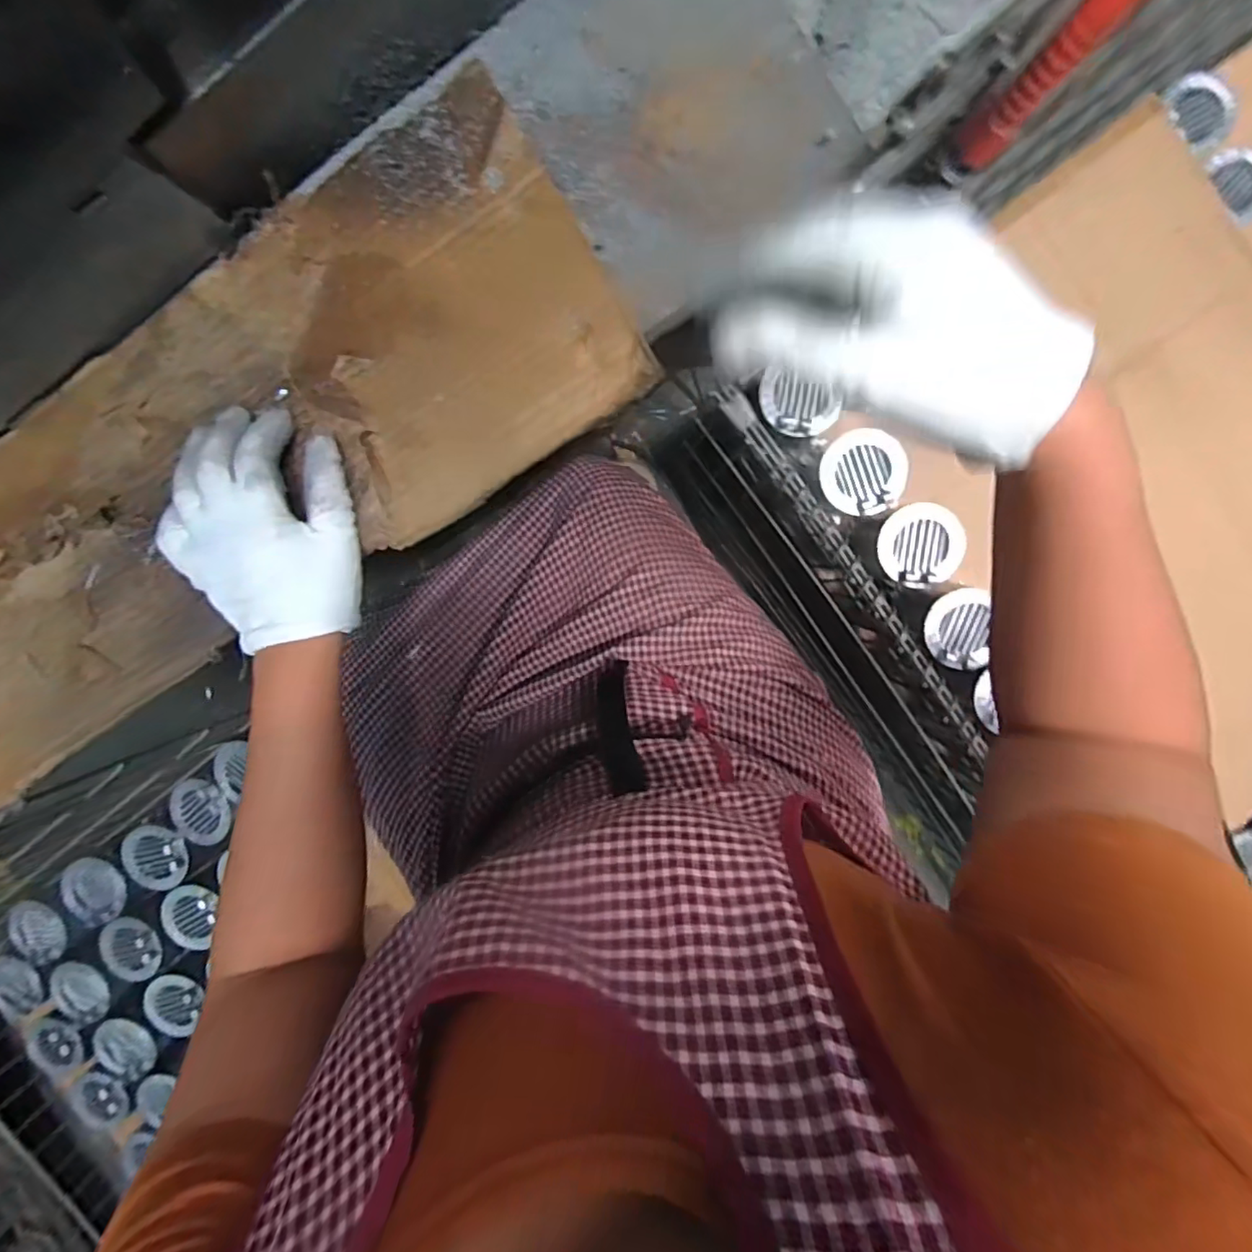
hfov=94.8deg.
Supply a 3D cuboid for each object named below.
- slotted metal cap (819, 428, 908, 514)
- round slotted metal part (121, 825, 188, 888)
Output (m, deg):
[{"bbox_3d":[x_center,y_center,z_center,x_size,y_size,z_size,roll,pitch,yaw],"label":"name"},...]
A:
[{"bbox_3d":[0.255,-0.165,0.616,0.087,0.013,0.084,3,103,12],"label":"slotted metal cap"},{"bbox_3d":[-0.593,0.290,0.726,0.078,0.016,0.087,-26,84,4],"label":"round slotted metal part"}]

